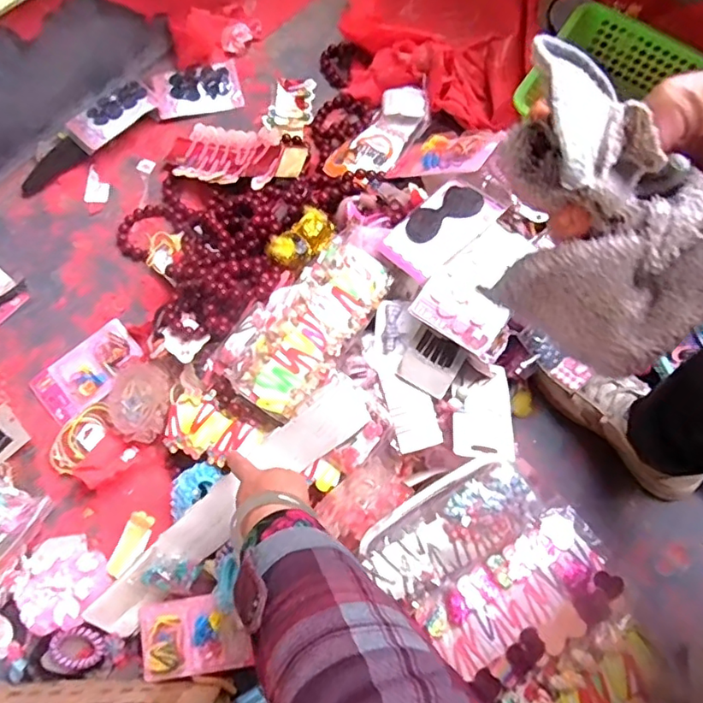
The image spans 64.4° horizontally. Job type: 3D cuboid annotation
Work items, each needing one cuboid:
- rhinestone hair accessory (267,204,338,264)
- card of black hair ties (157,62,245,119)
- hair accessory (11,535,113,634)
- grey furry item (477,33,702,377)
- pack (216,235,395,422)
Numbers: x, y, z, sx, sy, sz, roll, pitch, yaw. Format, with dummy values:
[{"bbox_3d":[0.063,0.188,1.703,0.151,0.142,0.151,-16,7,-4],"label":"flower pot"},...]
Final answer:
[{"bbox_3d":[-0.058,-0.139,0.694,0.082,0.027,0.053,-41,79,-10],"label":"rhinestone hair accessory"},{"bbox_3d":[-0.228,-0.393,0.835,0.118,0.019,0.082,-14,76,-3],"label":"card of black hair ties"},{"bbox_3d":[-0.327,0.256,0.632,0.087,0.050,0.093,0,75,0],"label":"hair accessory"},{"bbox_3d":[0.099,-0.040,0.211,0.123,0.085,0.047,30,33,-11],"label":"grey furry item"},{"bbox_3d":[-0.057,-0.035,0.658,0.124,0.046,0.214,36,78,9],"label":"pack"}]

